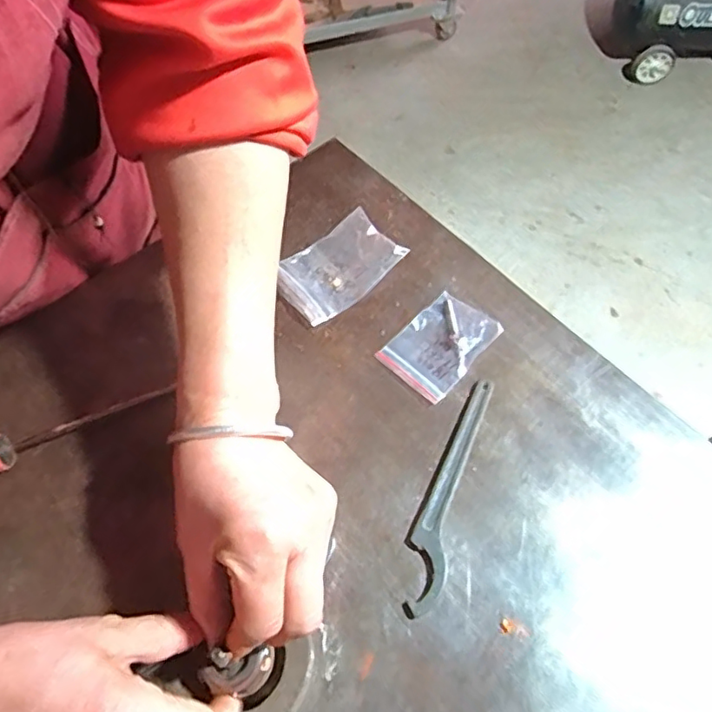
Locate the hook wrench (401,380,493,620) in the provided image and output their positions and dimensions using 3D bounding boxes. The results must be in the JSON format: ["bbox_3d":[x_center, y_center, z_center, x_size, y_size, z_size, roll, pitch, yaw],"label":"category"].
[{"bbox_3d":[0.059,0.086,0.372,0.026,0.009,0.161,15,62,11],"label":"hook wrench"}]

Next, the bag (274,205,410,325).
[{"bbox_3d":[-0.017,-0.073,0.460,0.095,0.020,0.068,-35,64,-17],"label":"bag"}]

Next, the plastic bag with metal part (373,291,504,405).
[{"bbox_3d":[0.062,-0.010,0.426,0.059,0.009,0.081,38,68,21],"label":"plastic bag with metal part"}]

